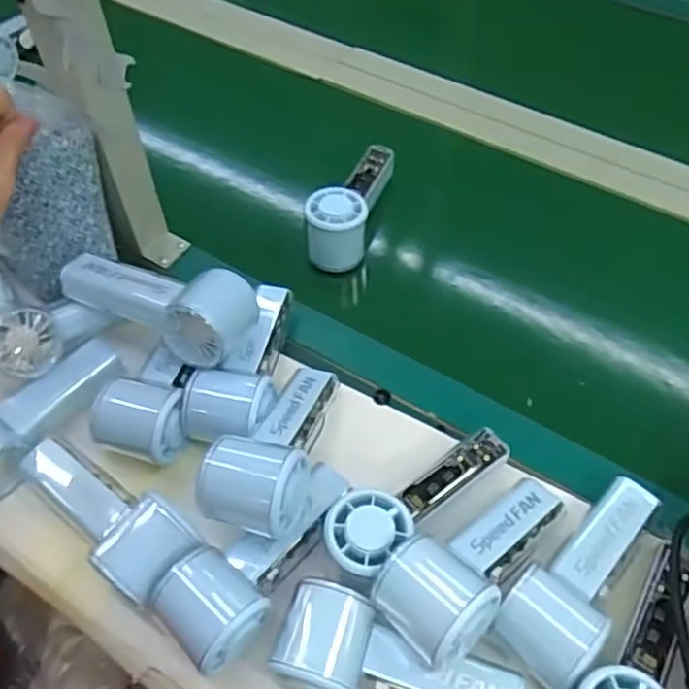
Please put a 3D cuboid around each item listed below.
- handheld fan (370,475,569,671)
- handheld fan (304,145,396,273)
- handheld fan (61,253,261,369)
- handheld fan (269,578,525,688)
[{"bbox_3d":[0.087,0.137,0.429,0.066,0.056,0.155,41,44,25],"label":"handheld fan"},{"bbox_3d":[0.007,-0.144,0.646,0.054,0.056,0.143,14,56,10],"label":"handheld fan"},{"bbox_3d":[-0.146,-0.036,0.527,0.155,0.065,0.070,21,58,14],"label":"handheld fan"},{"bbox_3d":[0.034,0.202,0.415,0.150,0.044,0.061,12,56,9],"label":"handheld fan"}]

